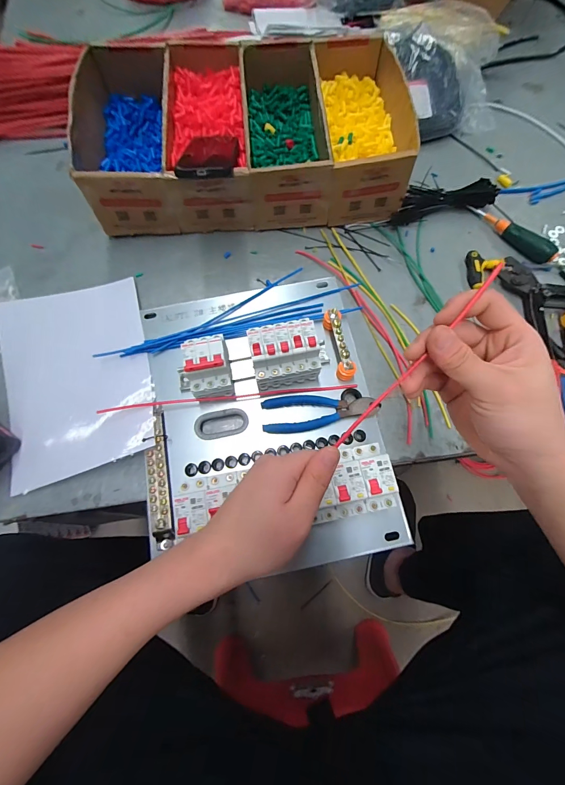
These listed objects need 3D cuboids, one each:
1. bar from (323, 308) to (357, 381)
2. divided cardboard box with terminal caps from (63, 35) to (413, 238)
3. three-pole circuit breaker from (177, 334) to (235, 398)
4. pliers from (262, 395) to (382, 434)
[{"bbox_3d":[0.083,-0.069,0.464,0.027,0.035,0.099,-13,81,-5],"label":"bar"},{"bbox_3d":[-0.065,-0.436,0.570,0.527,0.123,0.329,-4,71,-2],"label":"divided cardboard box with terminal caps"},{"bbox_3d":[-0.099,-0.035,0.436,0.061,0.069,0.079,-10,72,-4],"label":"three-pole circuit breaker"},{"bbox_3d":[0.054,0.025,0.451,0.158,0.013,0.051,-5,72,-2],"label":"pliers"}]

